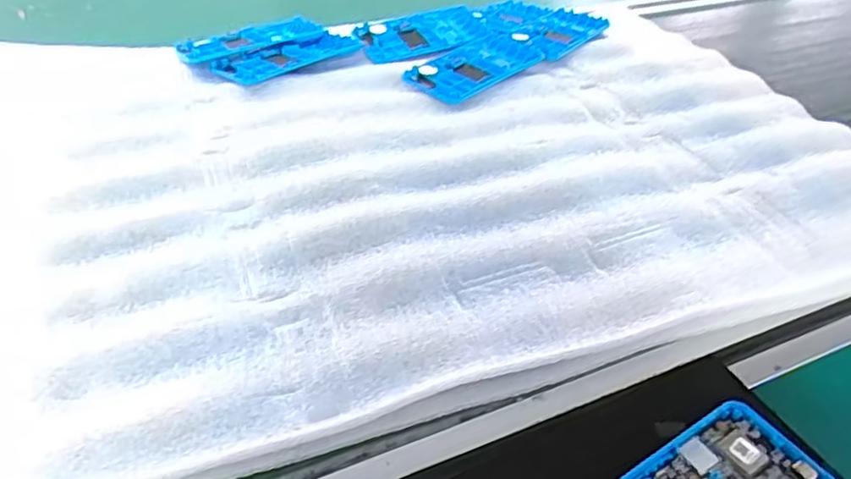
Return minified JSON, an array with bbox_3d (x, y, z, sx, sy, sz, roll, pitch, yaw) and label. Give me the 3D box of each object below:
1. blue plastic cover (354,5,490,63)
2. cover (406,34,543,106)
[{"bbox_3d":[0.003,-0.191,0.594,0.132,0.008,0.060,-21,46,-26],"label":"blue plastic cover"},{"bbox_3d":[0.042,-0.147,0.548,0.061,0.007,0.133,31,48,29],"label":"cover"}]

